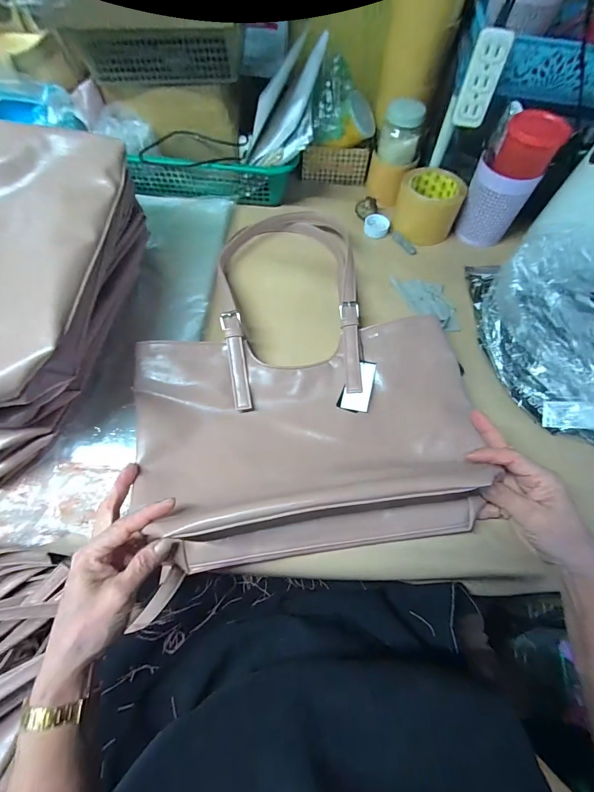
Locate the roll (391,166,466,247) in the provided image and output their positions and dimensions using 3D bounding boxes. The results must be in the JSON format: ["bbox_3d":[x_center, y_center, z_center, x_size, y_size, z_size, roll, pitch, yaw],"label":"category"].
[{"bbox_3d":[0.218,-0.314,0.595,0.100,0.073,0.100,1,62,-2],"label":"roll"}]

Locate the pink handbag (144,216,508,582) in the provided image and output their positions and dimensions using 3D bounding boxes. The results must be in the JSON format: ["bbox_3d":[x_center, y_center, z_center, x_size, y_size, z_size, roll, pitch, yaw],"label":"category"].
[{"bbox_3d":[0.001,-0.054,0.465,0.380,0.045,0.474,-6,63,-6],"label":"pink handbag"}]

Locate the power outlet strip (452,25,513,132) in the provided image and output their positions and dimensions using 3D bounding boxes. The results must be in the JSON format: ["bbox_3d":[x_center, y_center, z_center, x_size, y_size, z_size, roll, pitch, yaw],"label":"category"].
[{"bbox_3d":[0.247,-0.422,0.479,0.044,0.097,0.018,19,63,7],"label":"power outlet strip"}]

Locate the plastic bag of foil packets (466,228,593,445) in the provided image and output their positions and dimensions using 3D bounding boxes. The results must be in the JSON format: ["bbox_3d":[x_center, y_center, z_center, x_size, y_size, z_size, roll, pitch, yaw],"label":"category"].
[{"bbox_3d":[0.373,-0.078,0.443,0.240,0.112,0.280,3,62,0],"label":"plastic bag of foil packets"}]

